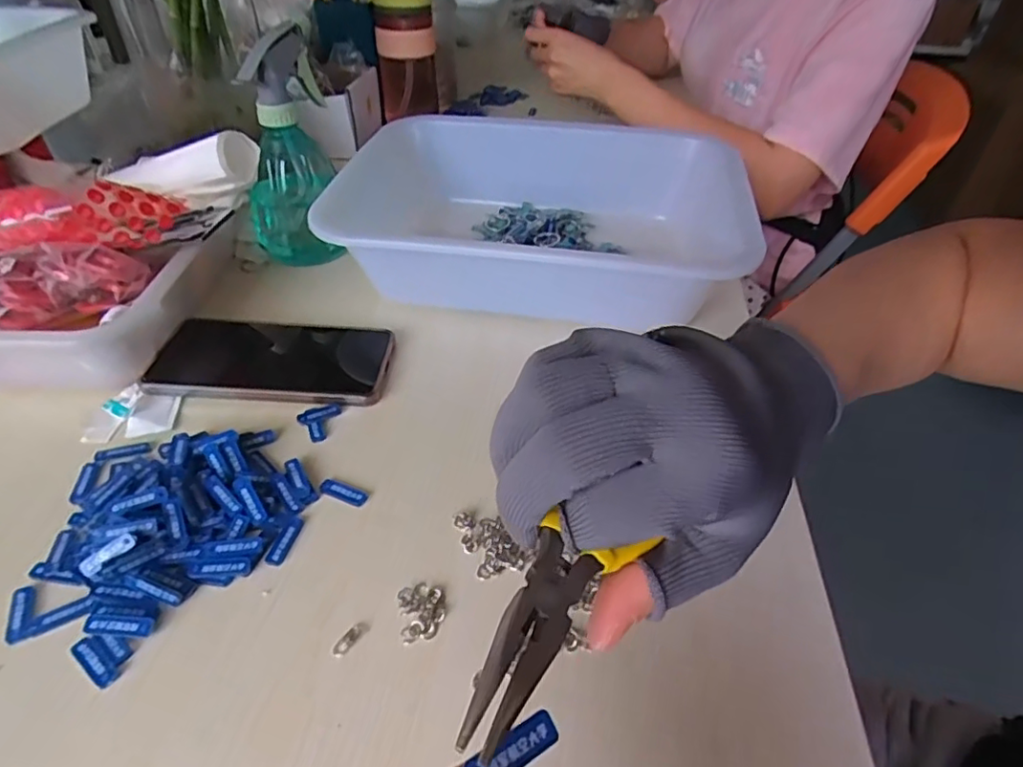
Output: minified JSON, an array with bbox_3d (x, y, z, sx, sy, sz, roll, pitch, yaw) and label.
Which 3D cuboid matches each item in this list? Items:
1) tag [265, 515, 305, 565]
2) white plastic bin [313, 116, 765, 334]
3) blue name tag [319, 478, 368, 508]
[{"bbox_3d":[-0.125,0.085,0.320,0.009,0.004,0.030,9,43,10],"label":"tag"},{"bbox_3d":[0.023,-0.154,0.525,0.330,0.083,0.279,6,41,6],"label":"white plastic bin"},{"bbox_3d":[-0.100,0.064,0.346,0.030,0.004,0.012,15,44,15],"label":"blue name tag"}]

